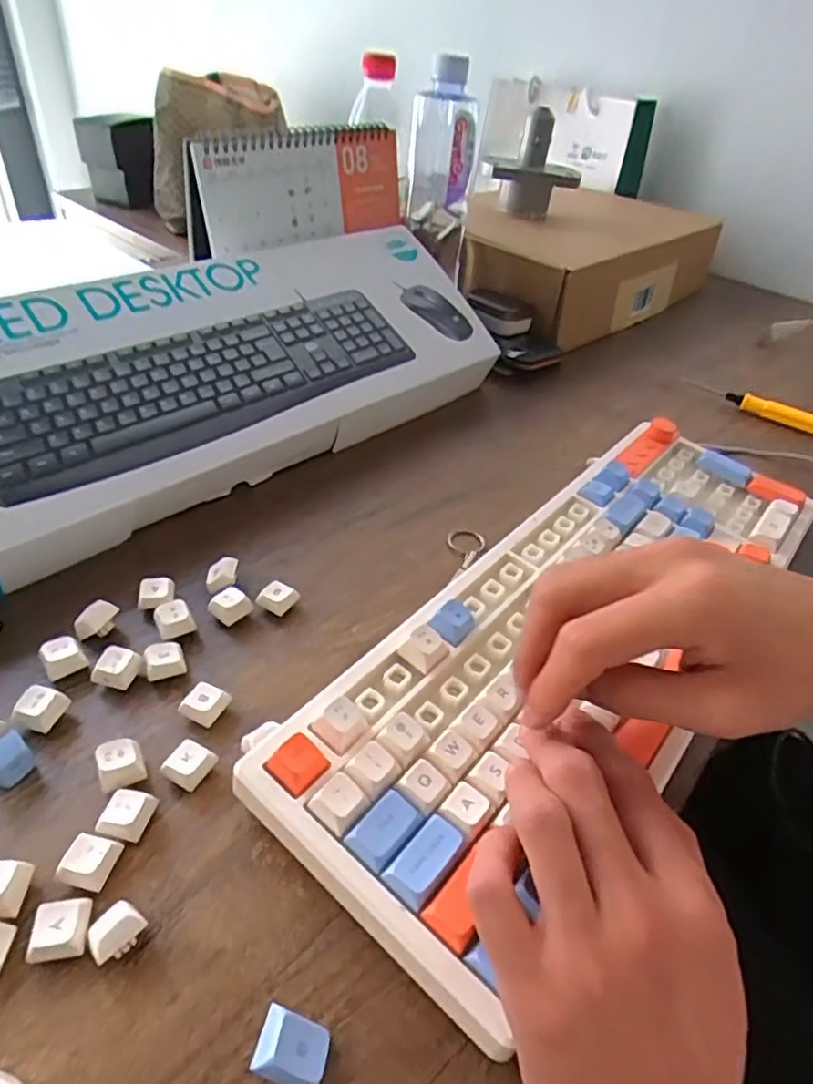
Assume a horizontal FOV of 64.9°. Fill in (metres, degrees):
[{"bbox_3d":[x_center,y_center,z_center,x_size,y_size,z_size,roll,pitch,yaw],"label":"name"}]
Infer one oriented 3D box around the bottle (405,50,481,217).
[{"bbox_3d":[0.033,-0.374,0.596,0.061,0.123,0.062,3,38,-1],"label":"bottle"}]

